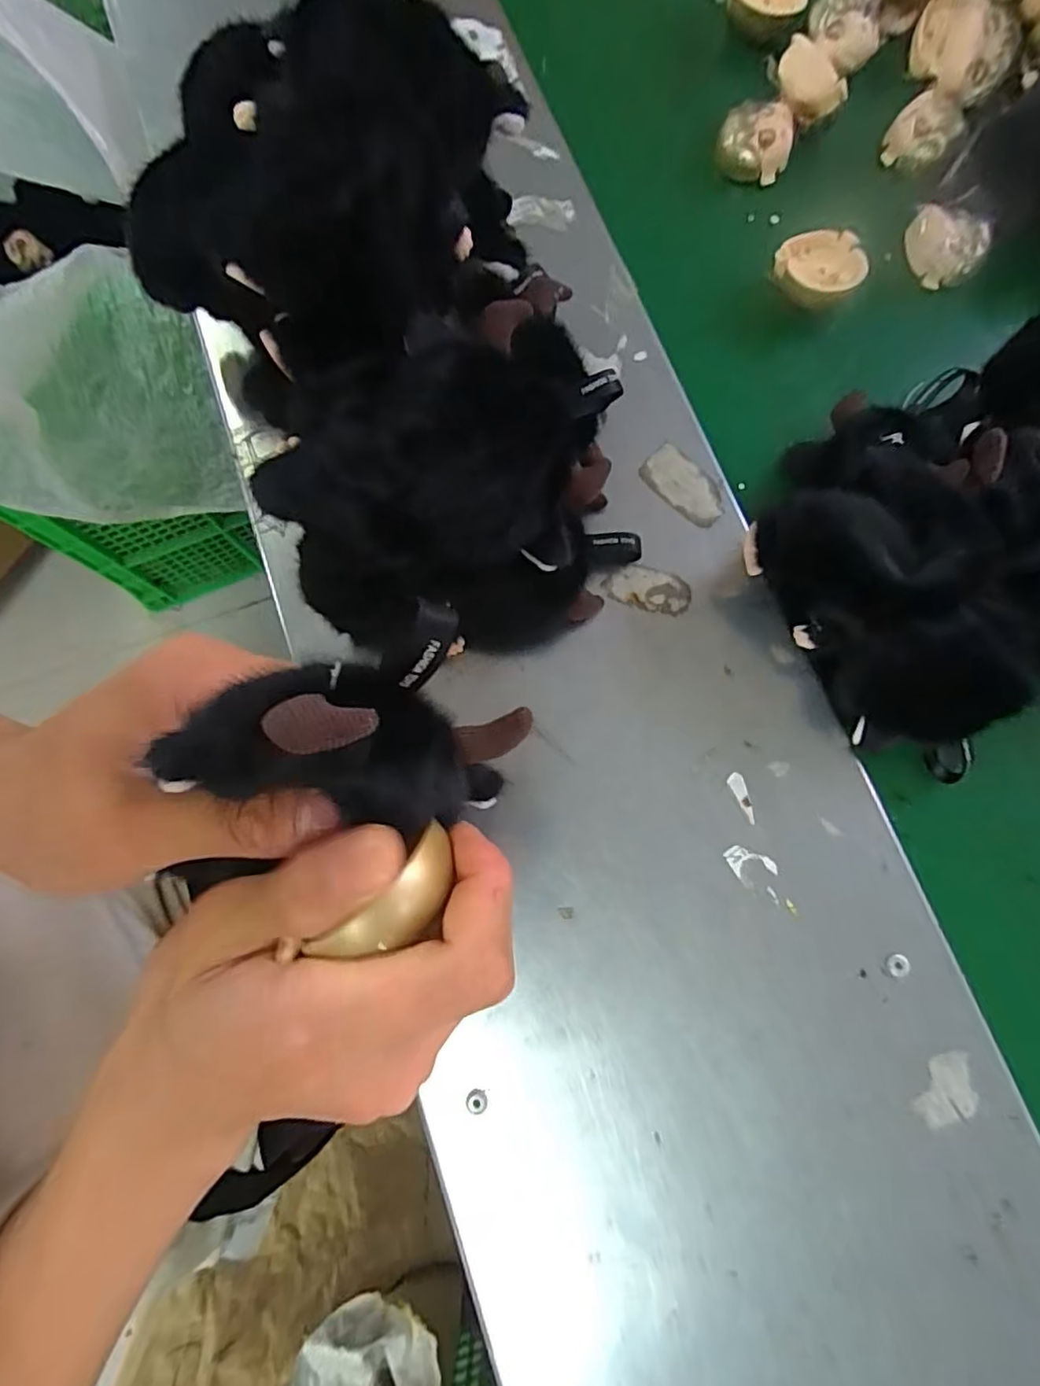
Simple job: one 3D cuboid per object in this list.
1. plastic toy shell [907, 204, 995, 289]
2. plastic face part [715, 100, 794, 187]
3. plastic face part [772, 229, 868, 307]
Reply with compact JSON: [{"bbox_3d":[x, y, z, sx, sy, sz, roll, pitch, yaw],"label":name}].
[{"bbox_3d":[0.257,-0.268,0.372,0.045,0.023,0.032,16,78,4],"label":"plastic toy shell"},{"bbox_3d":[0.148,-0.348,0.391,0.044,0.028,0.035,11,77,3],"label":"plastic face part"},{"bbox_3d":[0.174,-0.250,0.365,0.049,0.021,0.037,-2,77,0],"label":"plastic face part"}]

